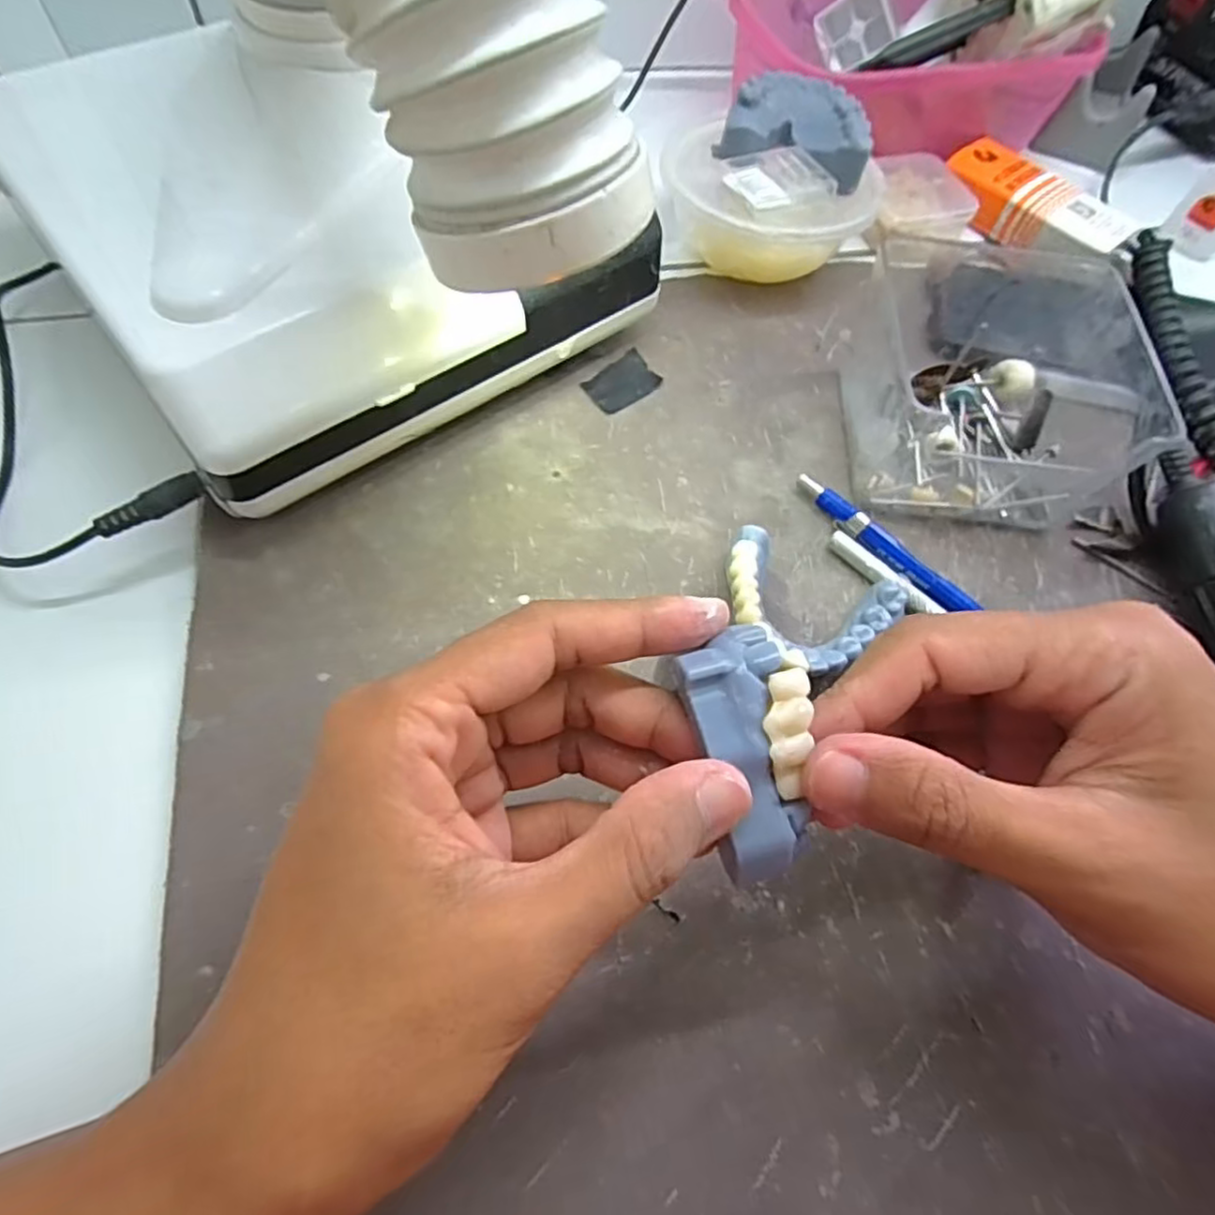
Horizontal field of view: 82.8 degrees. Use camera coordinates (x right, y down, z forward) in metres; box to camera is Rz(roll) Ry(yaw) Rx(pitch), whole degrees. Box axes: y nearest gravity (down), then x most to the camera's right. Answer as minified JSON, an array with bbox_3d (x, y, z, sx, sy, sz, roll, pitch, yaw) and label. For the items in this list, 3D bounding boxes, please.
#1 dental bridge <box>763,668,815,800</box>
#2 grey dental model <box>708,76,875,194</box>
[{"bbox_3d":[0.040,0.028,0.154,0.011,0.005,0.029,2,87,-3],"label":"dental bridge"},{"bbox_3d":[0.091,-0.223,0.319,0.065,0.022,0.048,23,62,6],"label":"grey dental model"}]

